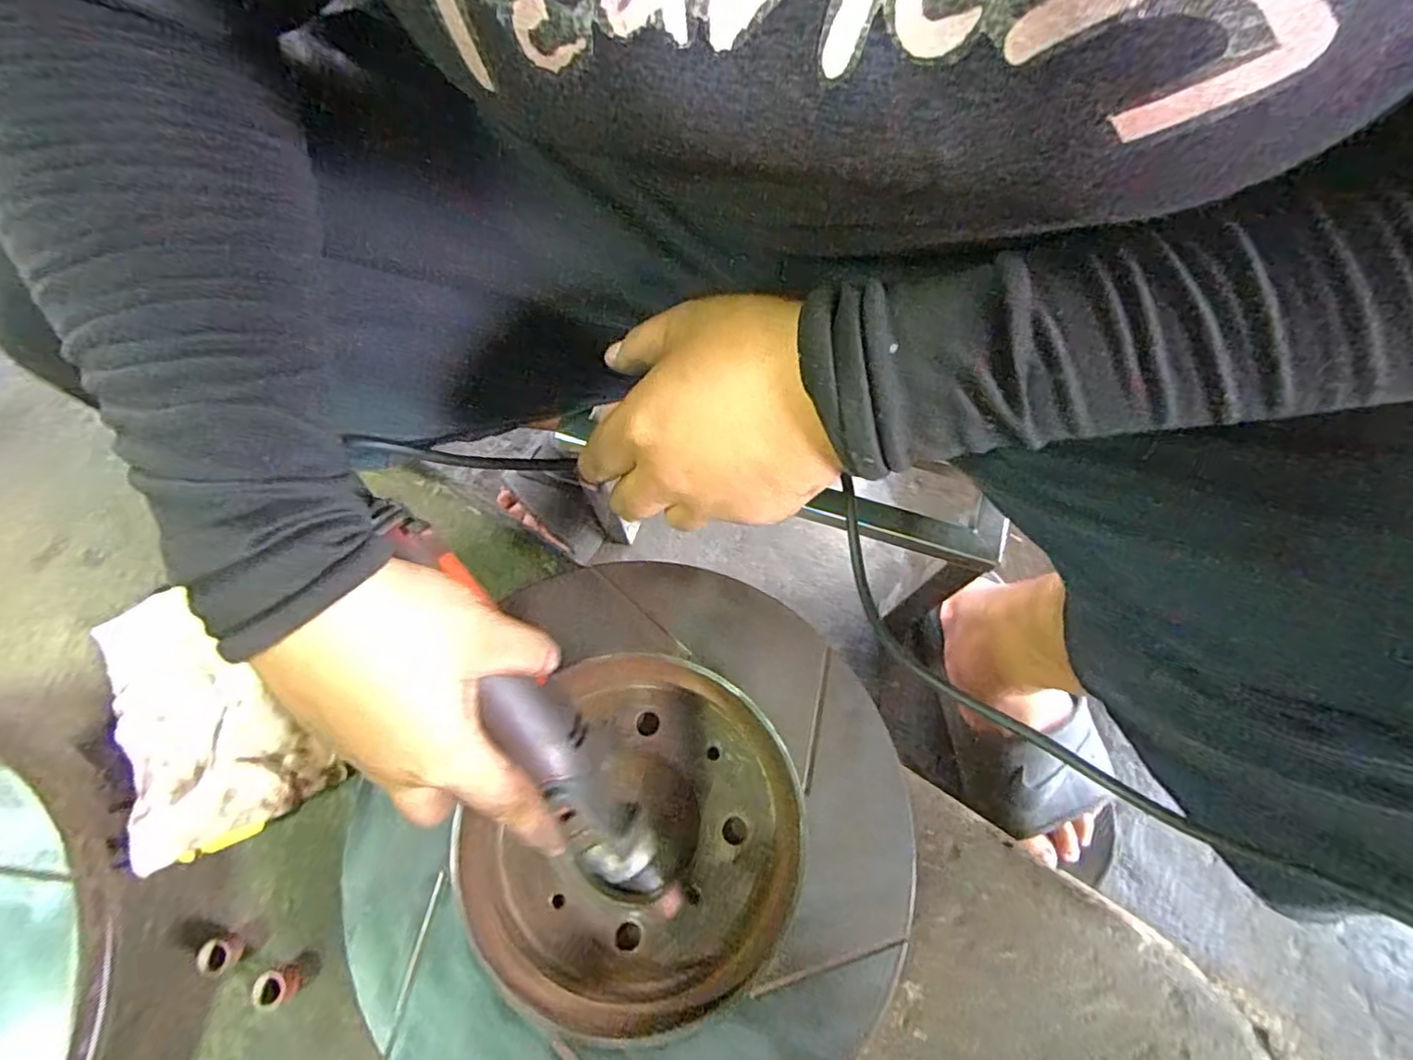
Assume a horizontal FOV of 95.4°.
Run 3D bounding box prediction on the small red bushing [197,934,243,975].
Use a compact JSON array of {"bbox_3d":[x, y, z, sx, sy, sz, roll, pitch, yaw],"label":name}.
[{"bbox_3d":[-0.237,0.206,0.313,0.015,0.011,0.015,0,70,0],"label":"small red bushing"}]

